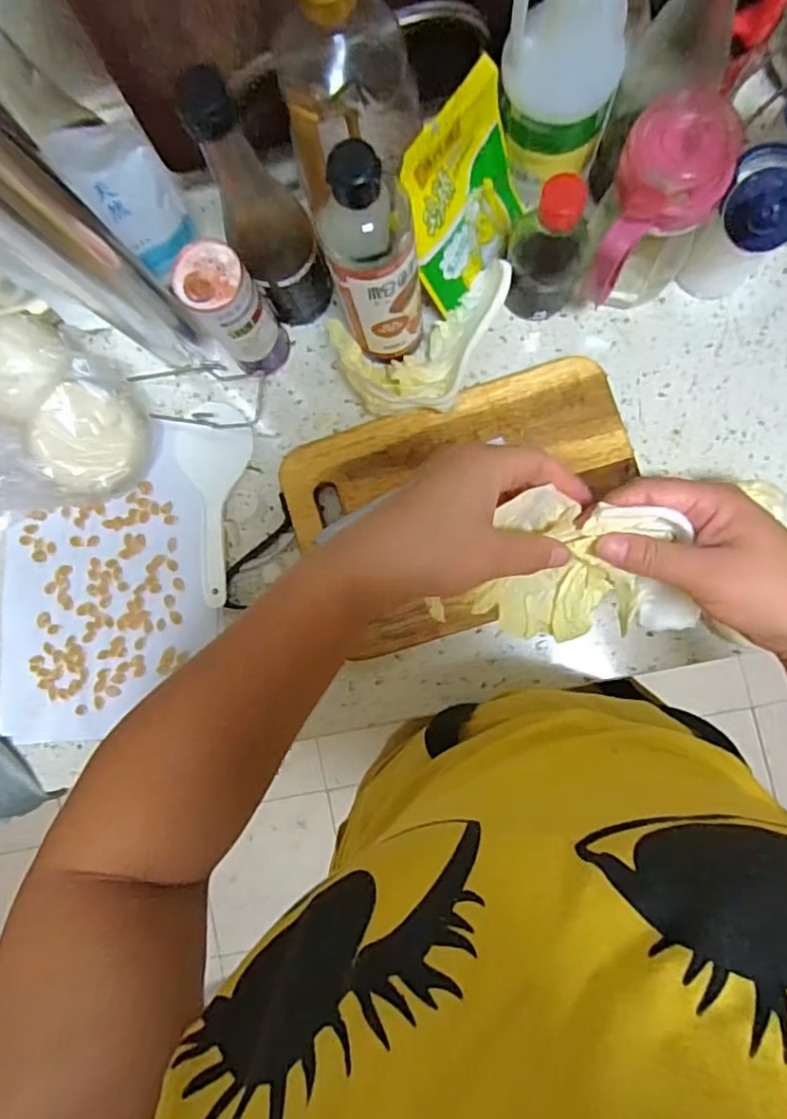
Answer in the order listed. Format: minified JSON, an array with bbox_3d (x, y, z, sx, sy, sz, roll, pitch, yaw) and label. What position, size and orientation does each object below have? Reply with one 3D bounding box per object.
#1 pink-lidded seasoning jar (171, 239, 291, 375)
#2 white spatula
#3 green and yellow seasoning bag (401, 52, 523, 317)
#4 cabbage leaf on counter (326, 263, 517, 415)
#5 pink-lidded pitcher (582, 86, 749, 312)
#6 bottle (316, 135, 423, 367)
[{"bbox_3d":[-0.130,-0.203,0.518,0.052,0.137,0.055,0,86,5],"label":"pink-lidded seasoning jar"},{"bbox_3d":[-0.174,-0.054,0.572,0.065,0.014,0.183,6,87,5],"label":"white spatula"},{"bbox_3d":[0.060,-0.283,0.494,0.030,0.152,0.131,24,82,35],"label":"green and yellow seasoning bag"},{"bbox_3d":[0.033,-0.177,0.540,0.153,0.066,0.096,-19,85,3],"label":"cabbage leaf on counter"},{"bbox_3d":[0.189,-0.246,0.482,0.071,0.160,0.095,29,89,6],"label":"pink-lidded pitcher"},{"bbox_3d":[-0.012,-0.211,0.463,0.059,0.229,0.054,0,86,5],"label":"bottle"}]

